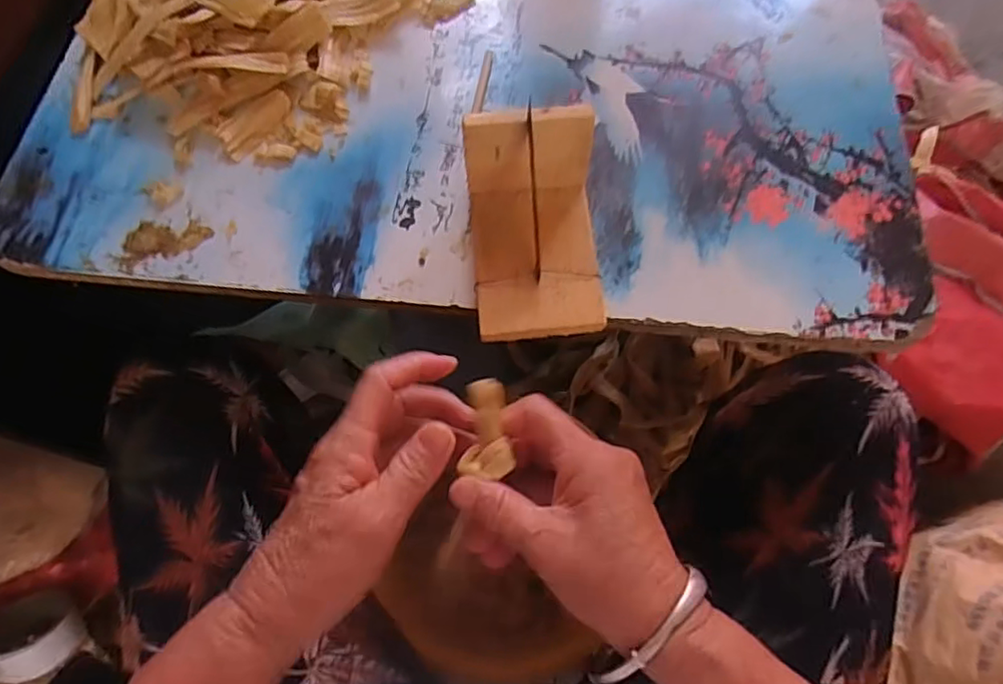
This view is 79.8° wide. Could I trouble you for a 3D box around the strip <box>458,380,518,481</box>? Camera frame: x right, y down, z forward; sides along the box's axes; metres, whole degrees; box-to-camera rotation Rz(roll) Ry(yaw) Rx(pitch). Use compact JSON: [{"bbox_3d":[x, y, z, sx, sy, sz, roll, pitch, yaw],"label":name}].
[{"bbox_3d":[-0.008,0.043,0.302,0.025,0.010,0.047,0,82,-1],"label":"strip"}]

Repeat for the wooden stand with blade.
[{"bbox_3d":[0.020,-0.065,0.345,0.073,0.062,0.115,-4,68,-3],"label":"wooden stand with blade"}]

